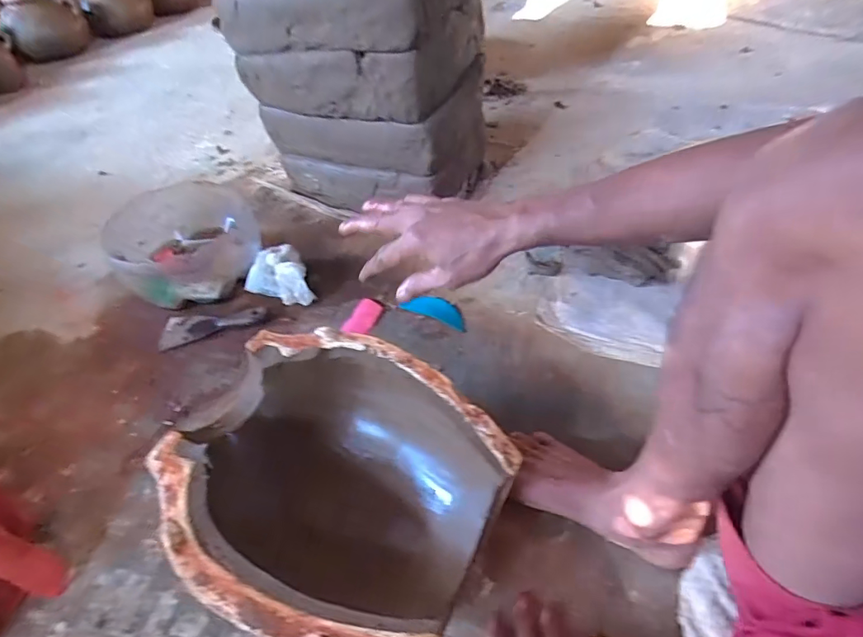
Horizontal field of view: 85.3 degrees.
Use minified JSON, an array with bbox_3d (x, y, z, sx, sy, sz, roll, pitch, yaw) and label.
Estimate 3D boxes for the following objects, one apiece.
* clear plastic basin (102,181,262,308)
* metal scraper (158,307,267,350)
[{"bbox_3d":[-0.438,-0.134,0.863,0.242,0.125,0.242,-2,47,2],"label":"clear plastic basin"},{"bbox_3d":[-0.373,0.009,0.798,0.178,0.022,0.067,-5,47,-1],"label":"metal scraper"}]

